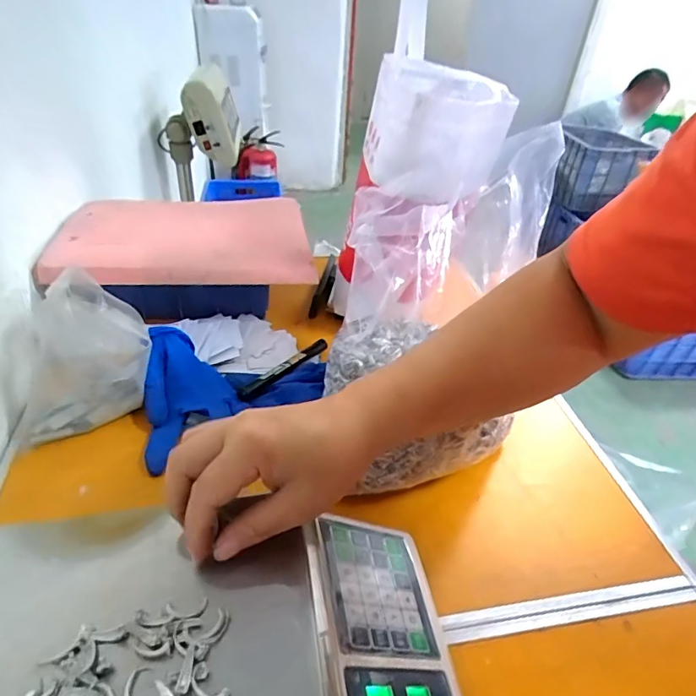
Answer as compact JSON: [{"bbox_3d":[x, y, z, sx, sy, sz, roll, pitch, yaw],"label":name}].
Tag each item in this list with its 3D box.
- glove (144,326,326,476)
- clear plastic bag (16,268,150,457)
[{"bbox_3d":[-0.120,0.042,0.514,0.189,0.062,0.136,-8,39,-15],"label":"glove"},{"bbox_3d":[-0.267,0.008,0.472,0.127,0.129,0.103,-12,40,-20],"label":"clear plastic bag"}]

